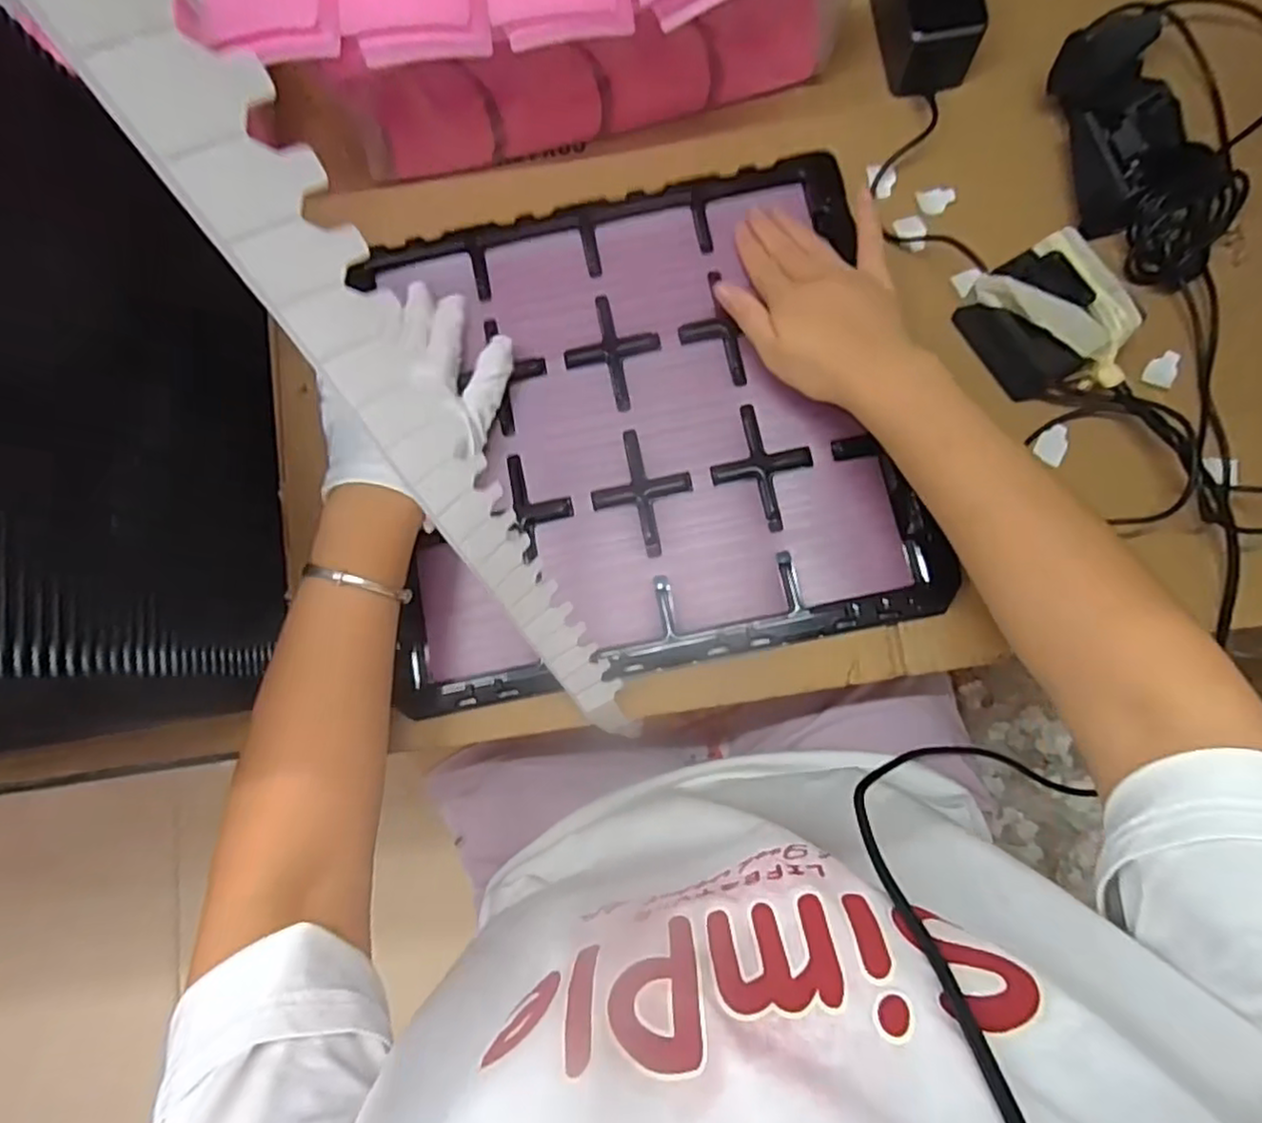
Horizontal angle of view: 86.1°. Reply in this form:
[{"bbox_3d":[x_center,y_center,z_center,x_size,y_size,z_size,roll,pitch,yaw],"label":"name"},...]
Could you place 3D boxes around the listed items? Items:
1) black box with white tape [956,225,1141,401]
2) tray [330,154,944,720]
[{"bbox_3d":[0.270,-0.151,0.426,0.071,0.053,0.094,-31,80,-1],"label":"black box with white tape"},{"bbox_3d":[0.004,-0.097,0.457,0.338,0.020,0.331,-11,82,2],"label":"tray"}]

